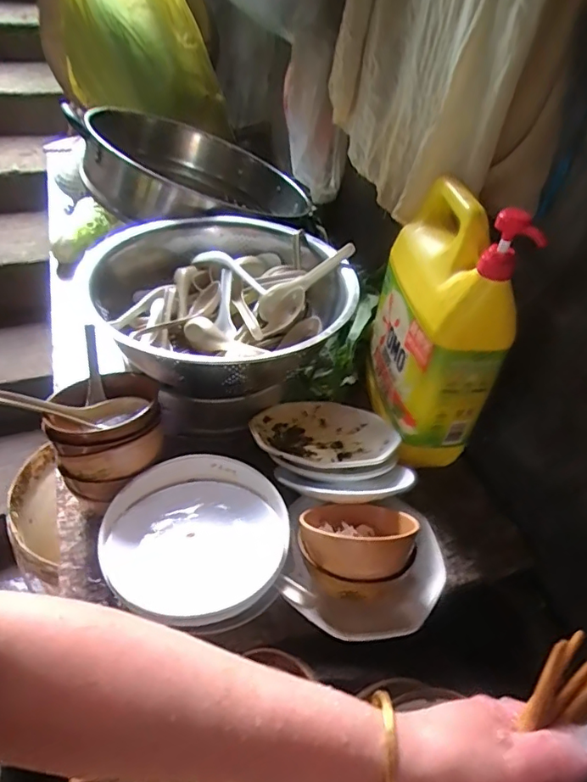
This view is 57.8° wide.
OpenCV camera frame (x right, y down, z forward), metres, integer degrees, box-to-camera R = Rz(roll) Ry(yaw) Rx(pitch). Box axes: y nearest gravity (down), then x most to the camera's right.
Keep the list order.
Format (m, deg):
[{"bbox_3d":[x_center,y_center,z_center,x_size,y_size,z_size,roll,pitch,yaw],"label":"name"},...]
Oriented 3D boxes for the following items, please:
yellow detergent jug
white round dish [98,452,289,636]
[{"bbox_3d":[0.170,-0.084,0.643,0.096,0.292,0.198,0,42,-7],"label":"yellow detergent jug"},{"bbox_3d":[-0.088,0.143,0.519,0.170,0.055,0.161,3,42,-3],"label":"white round dish"}]

